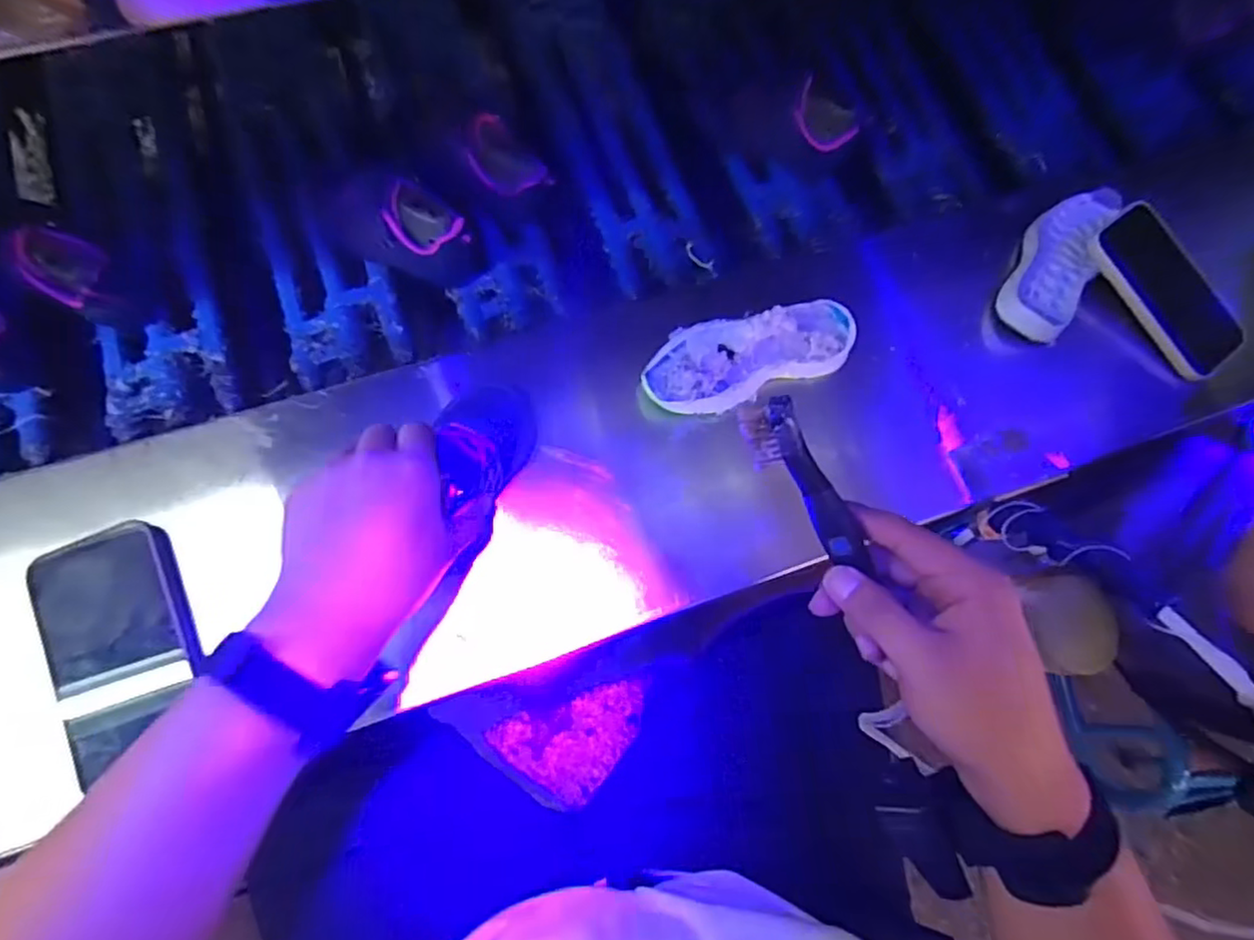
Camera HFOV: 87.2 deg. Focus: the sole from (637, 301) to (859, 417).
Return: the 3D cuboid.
[{"bbox_3d":[0.096,-0.089,0.500,0.167,0.038,0.068,-16,84,-6],"label":"sole"}]

